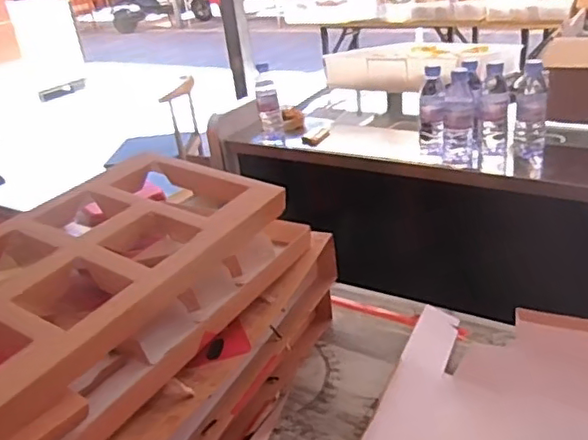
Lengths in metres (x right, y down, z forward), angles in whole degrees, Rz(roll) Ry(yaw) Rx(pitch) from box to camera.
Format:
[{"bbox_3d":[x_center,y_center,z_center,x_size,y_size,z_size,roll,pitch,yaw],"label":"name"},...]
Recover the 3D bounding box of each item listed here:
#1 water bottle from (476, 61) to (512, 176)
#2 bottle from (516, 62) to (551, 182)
[{"bbox_3d":[0.397,-0.195,1.195,0.062,0.204,0.056,3,29,20],"label":"water bottle"},{"bbox_3d":[0.457,-0.183,1.158,0.056,0.228,0.070,3,29,20],"label":"bottle"}]

